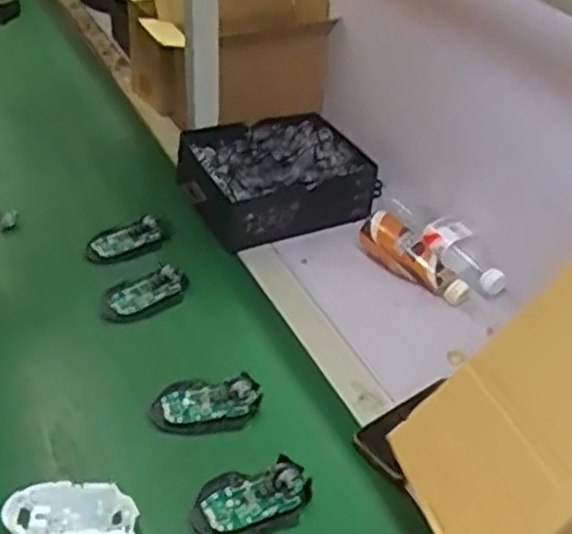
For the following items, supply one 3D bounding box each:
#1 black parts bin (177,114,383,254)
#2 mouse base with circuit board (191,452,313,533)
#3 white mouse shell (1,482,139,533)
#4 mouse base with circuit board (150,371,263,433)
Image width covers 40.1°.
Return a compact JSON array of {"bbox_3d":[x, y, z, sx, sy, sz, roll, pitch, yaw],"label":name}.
[{"bbox_3d":[-0.016,-0.126,1.145,0.265,0.103,0.191,-16,38,-23],"label":"black parts bin"},{"bbox_3d":[-0.032,0.223,0.745,0.113,0.026,0.071,-8,56,-15],"label":"mouse base with circuit board"},{"bbox_3d":[-0.192,0.220,0.701,0.115,0.022,0.058,6,57,-13],"label":"white mouse shell"},{"bbox_3d":[-0.084,0.141,0.830,0.112,0.025,0.060,-2,35,-5],"label":"mouse base with circuit board"}]

